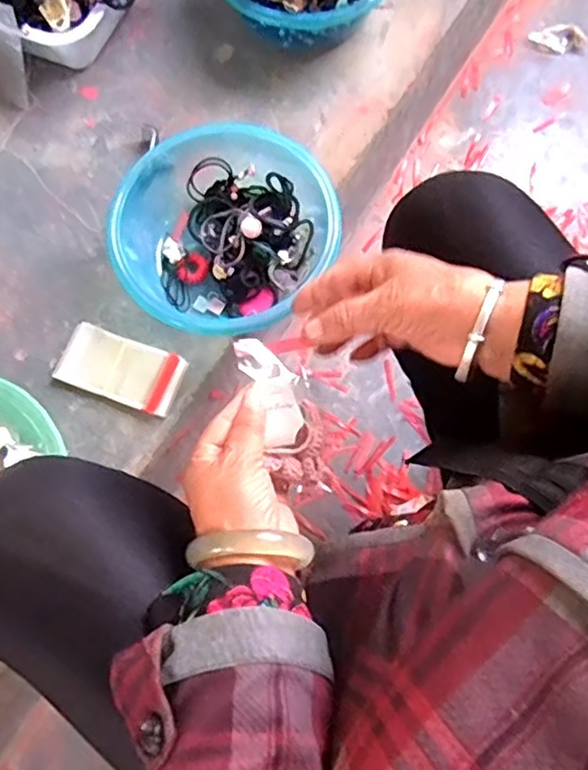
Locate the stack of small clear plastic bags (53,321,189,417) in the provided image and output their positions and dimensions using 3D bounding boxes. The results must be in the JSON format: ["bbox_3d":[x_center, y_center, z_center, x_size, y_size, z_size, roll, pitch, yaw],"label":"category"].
[{"bbox_3d":[-0.177,-0.017,0.643,0.120,0.013,0.067,20,75,6],"label":"stack of small clear plastic bags"}]

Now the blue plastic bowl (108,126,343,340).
[{"bbox_3d":[-0.071,-0.149,0.649,0.220,0.078,0.216,0,74,1],"label":"blue plastic bowl"}]

